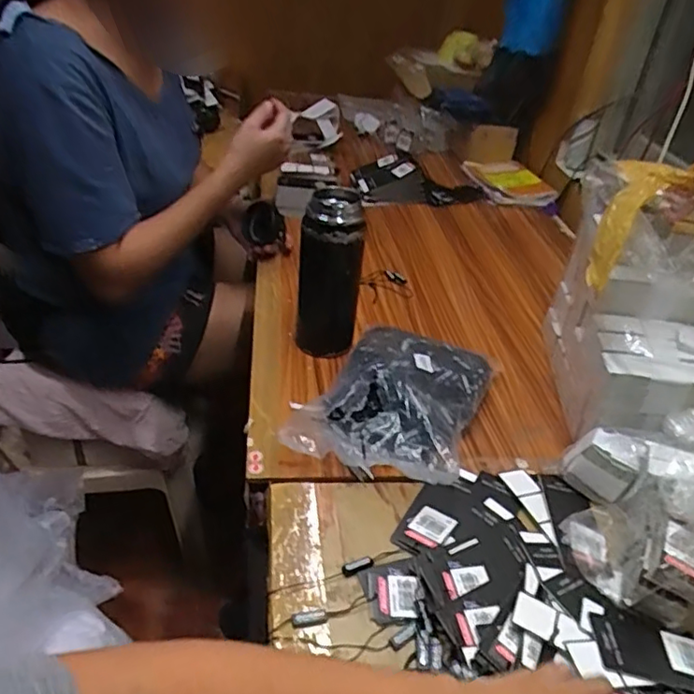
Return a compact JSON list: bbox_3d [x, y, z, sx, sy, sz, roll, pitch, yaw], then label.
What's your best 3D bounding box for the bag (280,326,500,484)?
[{"bbox_3d":[0.057,0.048,0.661,0.177,0.061,0.243,18,37,14],"label":"bag"}]

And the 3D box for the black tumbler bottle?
[{"bbox_3d":[-0.025,-0.086,0.732,0.072,0.199,0.063,-1,37,-10],"label":"black tumbler bottle"}]

